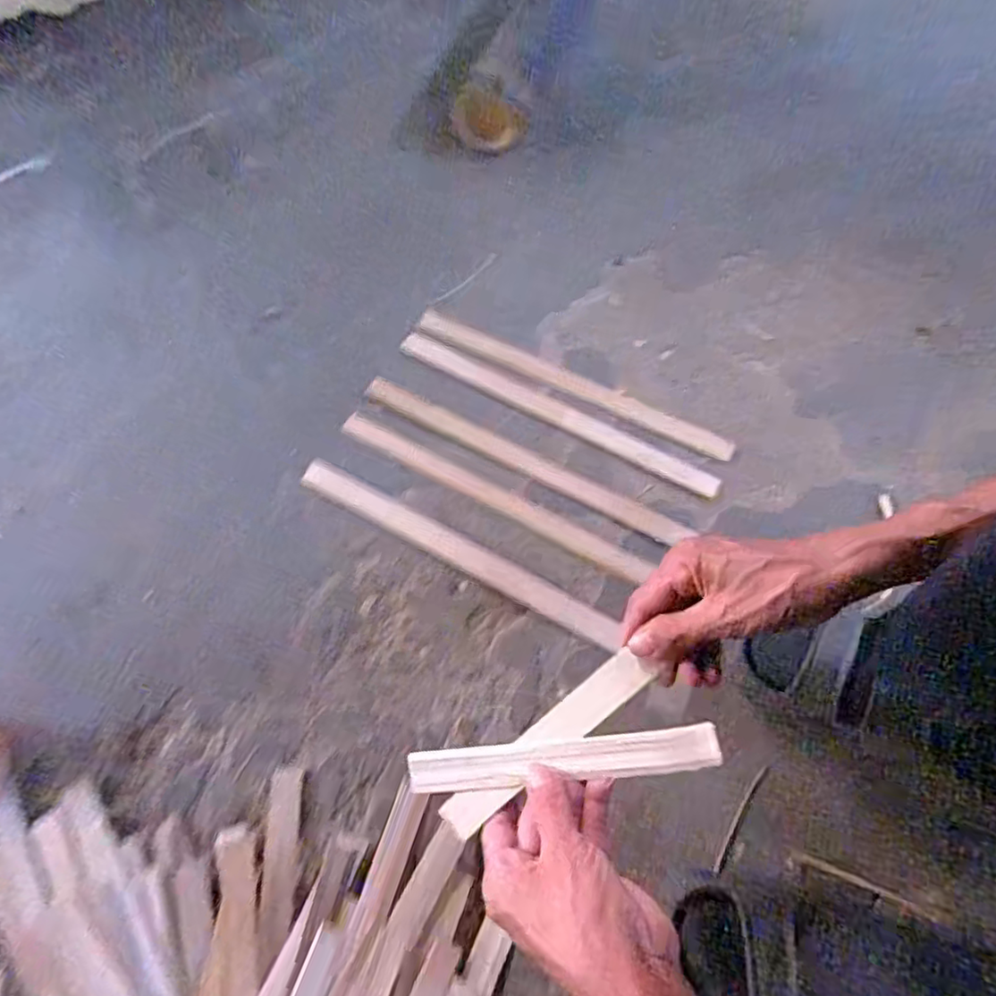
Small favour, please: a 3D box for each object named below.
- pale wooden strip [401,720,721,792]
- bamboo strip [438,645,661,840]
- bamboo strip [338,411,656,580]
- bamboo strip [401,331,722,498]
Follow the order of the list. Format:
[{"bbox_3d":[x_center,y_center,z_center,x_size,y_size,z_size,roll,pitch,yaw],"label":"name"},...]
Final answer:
[{"bbox_3d":[0.036,0.159,0.380,0.187,0.007,0.024,-9,68,11],"label":"pale wooden strip"},{"bbox_3d":[0.030,0.150,0.389,0.152,0.006,0.025,-39,63,-4],"label":"bamboo strip"},{"bbox_3d":[-0.008,-0.005,0.568,0.307,0.005,0.025,28,71,11],"label":"bamboo strip"},{"bbox_3d":[0.054,-0.084,0.605,0.333,0.005,0.026,27,71,11],"label":"bamboo strip"}]

